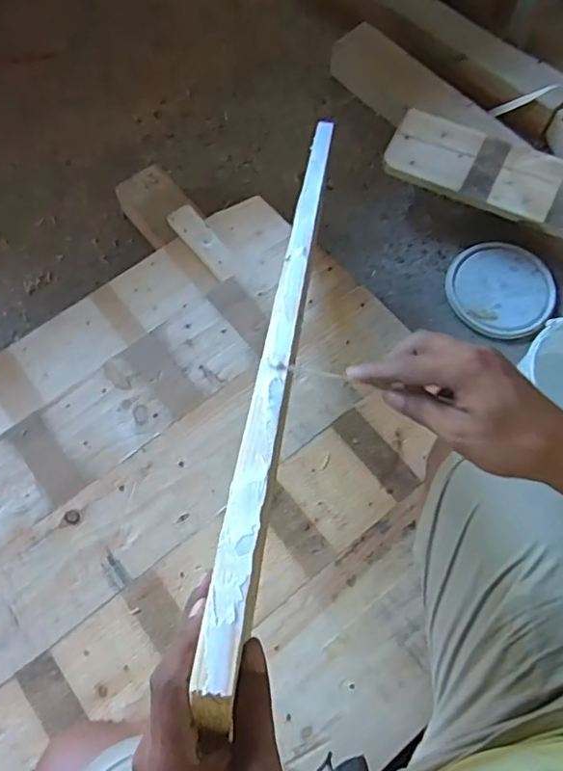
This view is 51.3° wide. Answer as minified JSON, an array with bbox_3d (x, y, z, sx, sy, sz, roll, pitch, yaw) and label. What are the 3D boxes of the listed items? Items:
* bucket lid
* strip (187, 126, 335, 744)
[{"bbox_3d":[0.371,-0.165,0.992,0.172,0.021,0.181,-1,67,3],"label":"bucket lid"},{"bbox_3d":[0.011,-0.085,0.559,0.024,0.048,0.740,7,43,4],"label":"strip"}]

